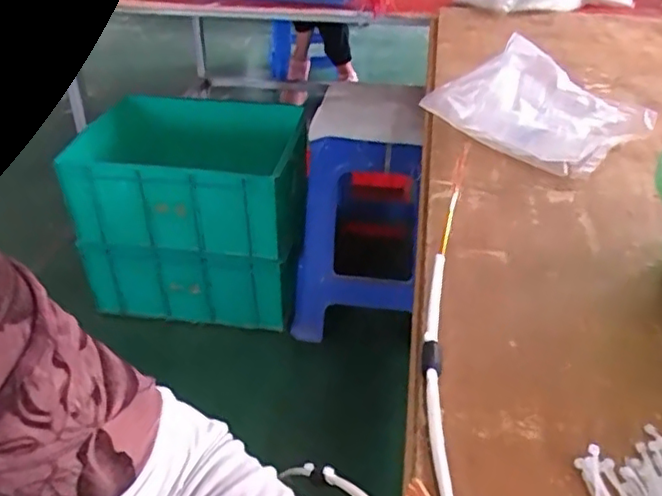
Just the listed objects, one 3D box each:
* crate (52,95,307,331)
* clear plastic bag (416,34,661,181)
[{"bbox_3d":[-0.335,-0.107,1.621,0.516,0.412,0.448,2,35,2],"label":"crate"},{"bbox_3d":[0.287,-0.199,0.862,0.248,0.102,0.197,28,44,33],"label":"clear plastic bag"}]

